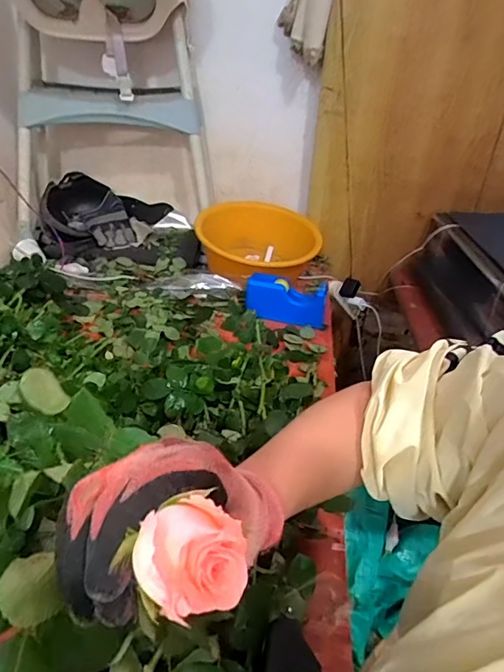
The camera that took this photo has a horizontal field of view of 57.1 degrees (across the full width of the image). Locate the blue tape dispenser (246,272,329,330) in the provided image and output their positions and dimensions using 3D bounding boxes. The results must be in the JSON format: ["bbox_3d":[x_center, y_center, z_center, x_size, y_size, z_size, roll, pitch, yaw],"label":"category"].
[{"bbox_3d":[0.085,-0.090,1.168,0.200,0.097,0.057,12,33,15],"label":"blue tape dispenser"}]

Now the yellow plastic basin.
[{"bbox_3d":[0.018,-0.247,1.297,0.328,0.144,0.322,2,32,-1],"label":"yellow plastic basin"}]

